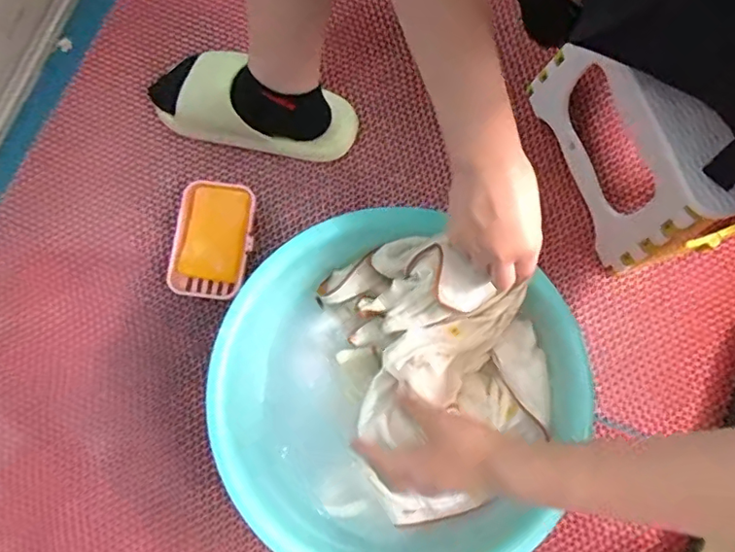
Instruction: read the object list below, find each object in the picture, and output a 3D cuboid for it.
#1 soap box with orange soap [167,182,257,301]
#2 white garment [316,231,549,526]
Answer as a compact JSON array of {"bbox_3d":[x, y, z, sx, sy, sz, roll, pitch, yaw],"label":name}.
[{"bbox_3d":[-0.174,-0.042,0.629,0.087,0.034,0.133,8,80,2],"label":"soap box with orange soap"},{"bbox_3d":[0.069,0.088,0.500,0.175,0.090,0.253,-15,80,-1],"label":"white garment"}]

